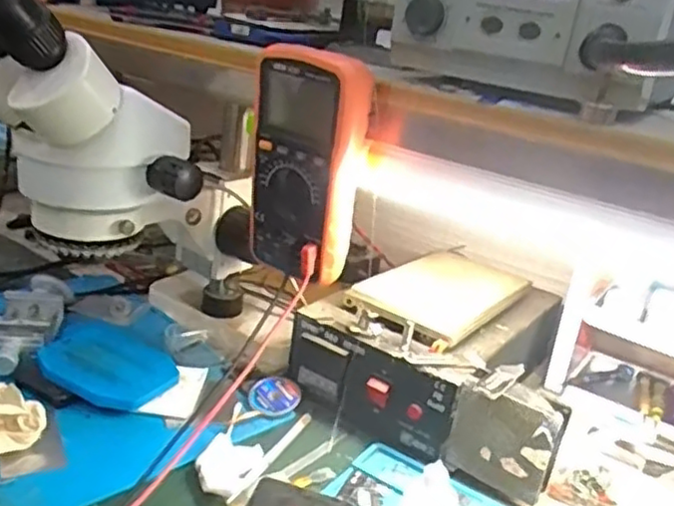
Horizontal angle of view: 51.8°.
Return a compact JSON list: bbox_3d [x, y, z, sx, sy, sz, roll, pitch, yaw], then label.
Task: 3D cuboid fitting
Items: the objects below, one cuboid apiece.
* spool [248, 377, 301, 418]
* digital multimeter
[{"bbox_3d":[-0.058,0.130,0.624,0.042,0.006,0.047,25,40,17],"label":"spool"},{"bbox_3d":[-0.024,-0.066,0.551,0.087,0.175,0.057,24,26,38],"label":"digital multimeter"}]

